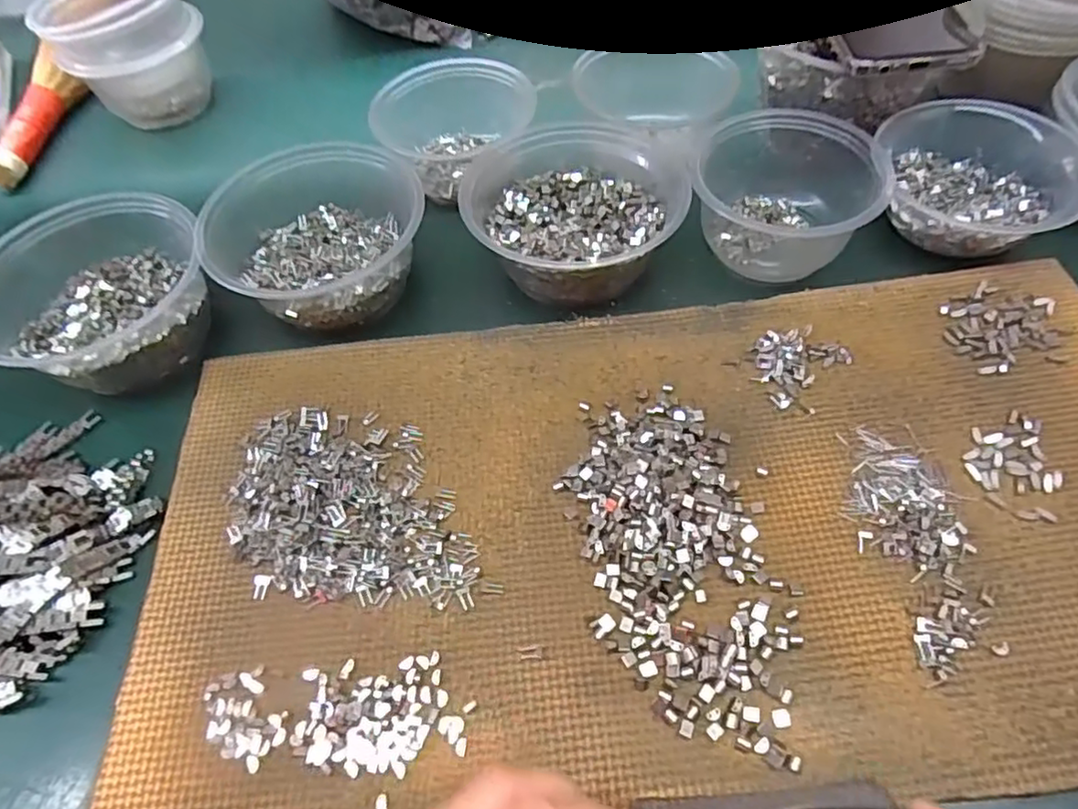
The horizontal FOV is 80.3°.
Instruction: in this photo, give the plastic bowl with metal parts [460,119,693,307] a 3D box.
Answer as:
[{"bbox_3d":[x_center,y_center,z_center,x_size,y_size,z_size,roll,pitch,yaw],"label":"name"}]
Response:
[{"bbox_3d":[0.019,-0.127,0.411,0.135,0.048,0.141,-2,59,3],"label":"plastic bowl with metal parts"}]

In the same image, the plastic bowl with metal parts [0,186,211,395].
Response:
[{"bbox_3d":[-0.269,-0.069,0.390,0.115,0.058,0.119,-2,59,3],"label":"plastic bowl with metal parts"}]

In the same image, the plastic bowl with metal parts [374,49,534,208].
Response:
[{"bbox_3d":[-0.062,-0.208,0.469,0.112,0.059,0.101,-15,59,-5],"label":"plastic bowl with metal parts"}]

